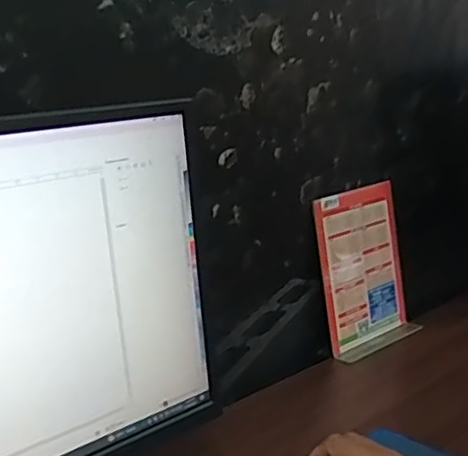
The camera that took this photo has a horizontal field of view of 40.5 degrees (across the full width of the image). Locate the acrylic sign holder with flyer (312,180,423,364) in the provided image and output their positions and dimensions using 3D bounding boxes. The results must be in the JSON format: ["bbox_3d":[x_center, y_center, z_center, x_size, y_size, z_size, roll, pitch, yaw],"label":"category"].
[{"bbox_3d":[0.176,0.062,0.873,0.142,0.230,0.034,-16,13,-32],"label":"acrylic sign holder with flyer"}]

